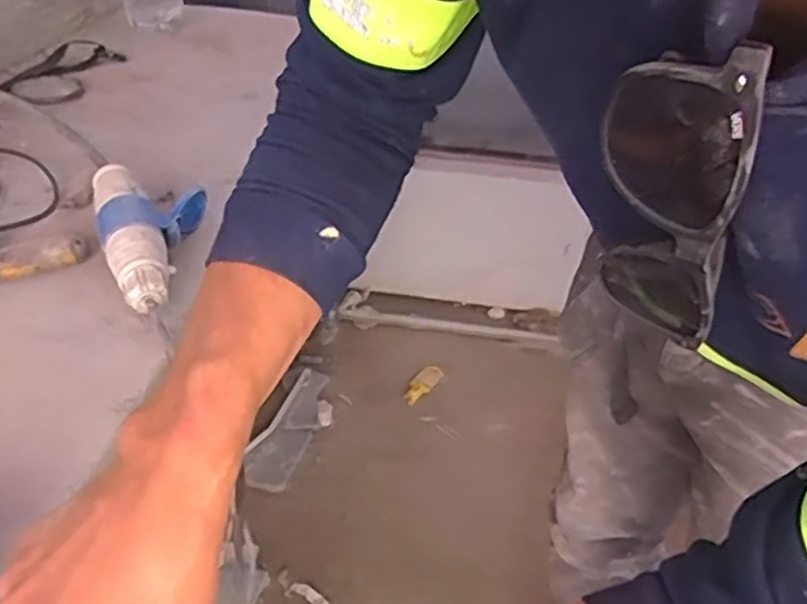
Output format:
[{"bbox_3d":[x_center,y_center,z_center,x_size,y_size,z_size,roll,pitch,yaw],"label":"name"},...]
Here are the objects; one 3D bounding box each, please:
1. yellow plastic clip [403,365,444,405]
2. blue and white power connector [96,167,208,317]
[{"bbox_3d":[0.041,0.182,1.636,0.048,0.017,0.115,24,41,27],"label":"yellow plastic clip"},{"bbox_3d":[-0.220,-0.058,0.660,0.098,0.056,0.189,-10,38,-16],"label":"blue and white power connector"}]

